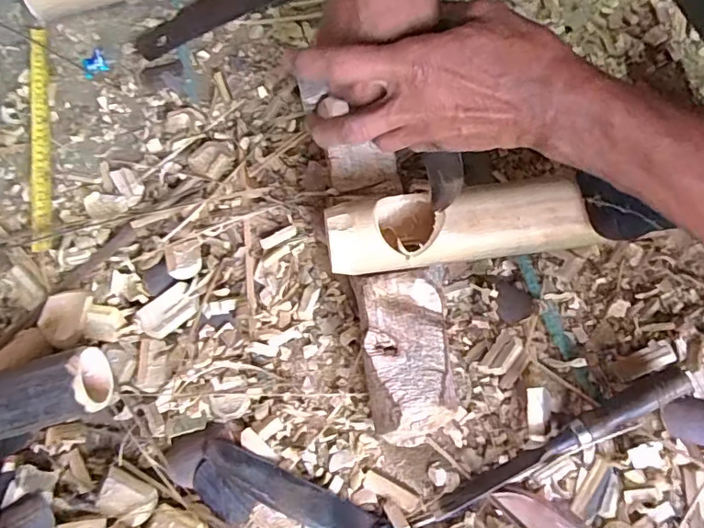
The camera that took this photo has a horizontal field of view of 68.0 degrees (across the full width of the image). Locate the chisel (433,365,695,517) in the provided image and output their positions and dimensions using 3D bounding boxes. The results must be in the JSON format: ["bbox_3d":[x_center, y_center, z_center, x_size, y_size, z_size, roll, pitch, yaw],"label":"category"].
[{"bbox_3d":[0.179,0.153,0.449,0.242,0.024,0.023,-25,71,-6],"label":"chisel"}]

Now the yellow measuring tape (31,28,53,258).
[{"bbox_3d":[-0.354,-0.151,0.591,0.022,0.006,0.296,-12,70,-2],"label":"yellow measuring tape"}]

